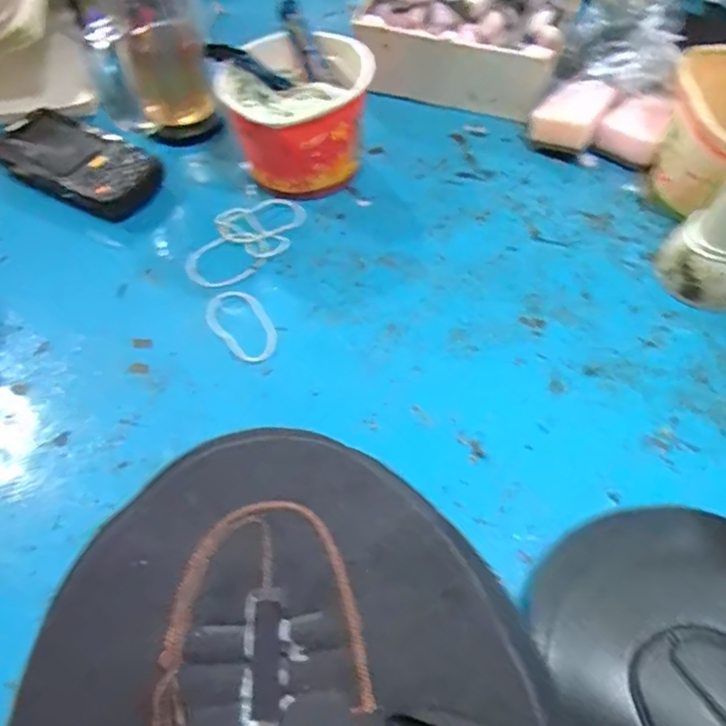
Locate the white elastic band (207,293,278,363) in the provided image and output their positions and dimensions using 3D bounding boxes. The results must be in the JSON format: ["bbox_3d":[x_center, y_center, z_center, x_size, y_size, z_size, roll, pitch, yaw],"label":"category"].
[{"bbox_3d":[-0.084,-0.027,0.433,0.038,0.004,0.069,-31,60,-18],"label":"white elastic band"}]

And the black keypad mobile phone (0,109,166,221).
[{"bbox_3d":[-0.238,-0.167,0.519,0.143,0.024,0.071,29,61,20],"label":"black keypad mobile phone"}]

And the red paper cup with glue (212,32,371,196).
[{"bbox_3d":[-0.051,-0.202,0.510,0.115,0.083,0.132,-6,55,-2],"label":"red paper cup with glue"}]

